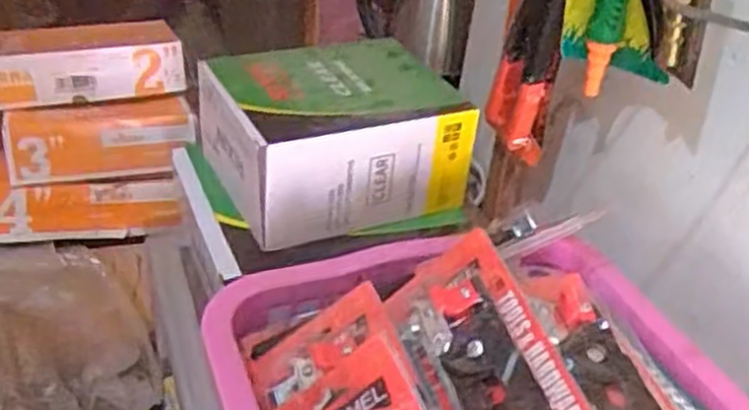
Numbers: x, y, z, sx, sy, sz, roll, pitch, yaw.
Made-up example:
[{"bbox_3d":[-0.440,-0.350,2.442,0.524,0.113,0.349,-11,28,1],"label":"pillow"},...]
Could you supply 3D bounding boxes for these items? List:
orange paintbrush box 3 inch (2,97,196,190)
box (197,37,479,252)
[{"bbox_3d":[-0.289,-0.070,0.834,0.183,0.058,0.073,-7,35,-19],"label":"orange paintbrush box 3 inch"},{"bbox_3d":[-0.038,-0.062,0.679,0.193,0.101,0.159,-14,38,-28],"label":"box"}]

